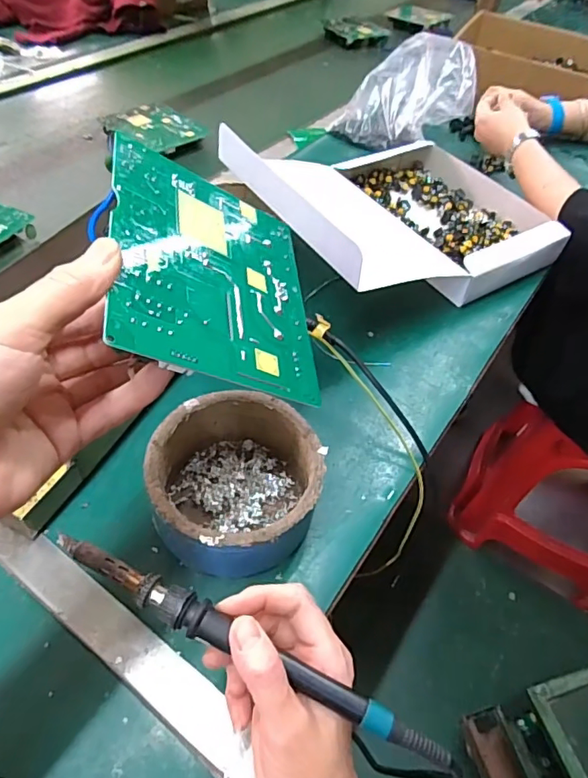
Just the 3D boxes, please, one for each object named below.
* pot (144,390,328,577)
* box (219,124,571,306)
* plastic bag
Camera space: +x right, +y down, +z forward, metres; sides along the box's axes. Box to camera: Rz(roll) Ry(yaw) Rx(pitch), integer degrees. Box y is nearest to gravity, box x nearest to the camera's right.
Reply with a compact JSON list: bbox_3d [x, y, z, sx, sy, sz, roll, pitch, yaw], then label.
[{"bbox_3d":[-0.043,0.070,0.387,0.118,0.063,0.118,3,50,-3],"label":"pot"},{"bbox_3d":[0.132,-0.221,0.606,0.335,0.122,0.276,-27,58,-25],"label":"box"},{"bbox_3d":[0.187,-0.461,0.820,0.144,0.105,0.225,33,55,20],"label":"plastic bag"}]

